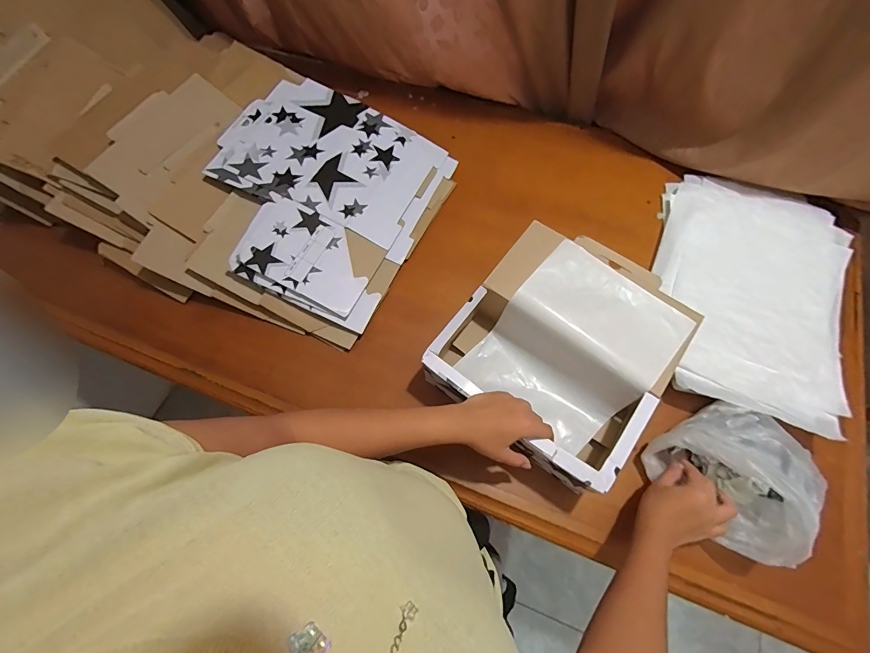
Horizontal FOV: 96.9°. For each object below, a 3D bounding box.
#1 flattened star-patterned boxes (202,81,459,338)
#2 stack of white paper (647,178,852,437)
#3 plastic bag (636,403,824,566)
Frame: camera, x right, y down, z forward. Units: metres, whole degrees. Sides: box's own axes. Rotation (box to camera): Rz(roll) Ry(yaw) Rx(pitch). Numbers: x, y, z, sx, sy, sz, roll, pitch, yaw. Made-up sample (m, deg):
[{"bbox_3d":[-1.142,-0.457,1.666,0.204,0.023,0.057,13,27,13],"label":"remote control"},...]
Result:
[{"bbox_3d":[-0.211,-0.254,0.703,0.388,0.028,0.420,27,66,0],"label":"flattened star-patterned boxes"},{"bbox_3d":[0.513,-0.063,0.633,0.287,0.033,0.432,20,67,10],"label":"stack of white paper"},{"bbox_3d":[0.396,0.185,0.498,0.158,0.101,0.168,-39,72,-14],"label":"plastic bag"}]

